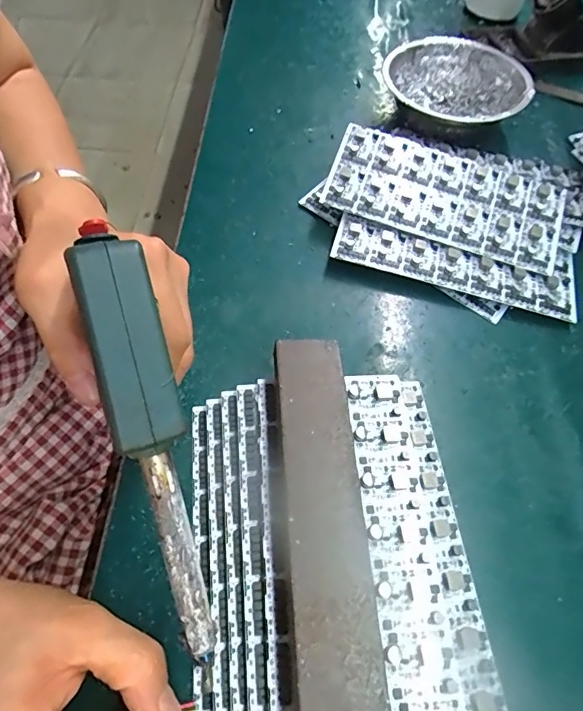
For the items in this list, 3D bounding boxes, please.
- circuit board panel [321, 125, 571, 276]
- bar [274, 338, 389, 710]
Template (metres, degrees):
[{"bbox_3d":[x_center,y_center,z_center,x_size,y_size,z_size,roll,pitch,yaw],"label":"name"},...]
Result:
[{"bbox_3d":[0.115,-0.121,0.347,0.173,0.006,0.077,20,74,4],"label":"circuit board panel"},{"bbox_3d":[0.014,0.083,0.205,0.035,0.019,0.197,-2,60,-4],"label":"bar"}]

